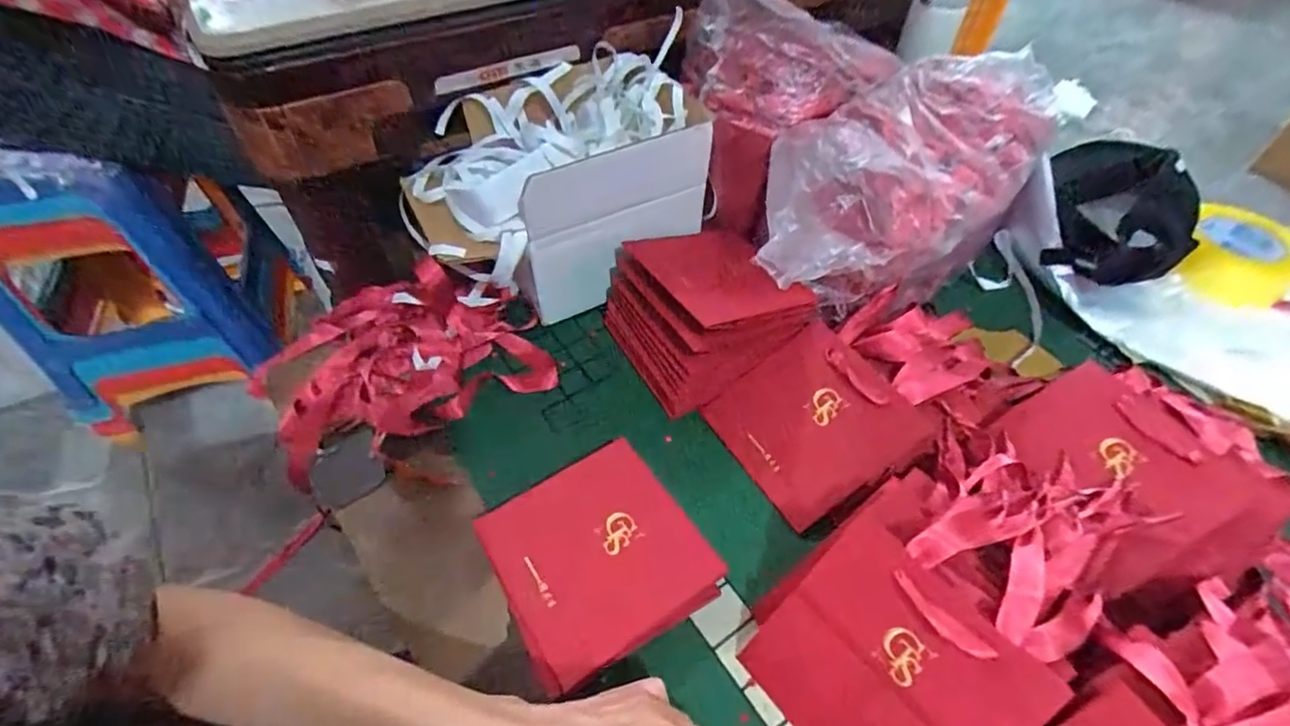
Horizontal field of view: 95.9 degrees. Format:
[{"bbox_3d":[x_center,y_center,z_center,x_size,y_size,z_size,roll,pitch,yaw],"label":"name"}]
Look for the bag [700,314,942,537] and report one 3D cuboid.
[{"bbox_3d":[0.146,0.050,0.501,0.143,0.012,0.137,-38,68,1],"label":"bag"}]

